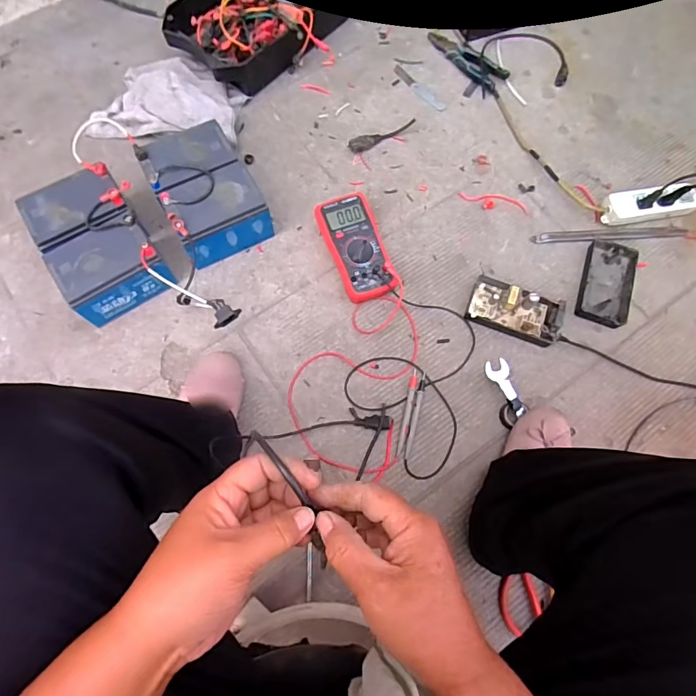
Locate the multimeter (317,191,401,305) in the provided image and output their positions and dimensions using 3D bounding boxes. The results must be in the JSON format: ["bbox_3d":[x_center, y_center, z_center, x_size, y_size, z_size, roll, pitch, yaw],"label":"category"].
[{"bbox_3d":[0.015,-0.173,0.797,0.094,0.053,0.191,-20,73,-7],"label":"multimeter"}]

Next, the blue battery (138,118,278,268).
[{"bbox_3d":[-0.244,-0.266,0.793,0.149,0.105,0.206,-29,75,-10],"label":"blue battery"}]

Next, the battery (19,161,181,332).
[{"bbox_3d":[-0.411,-0.170,0.758,0.154,0.101,0.220,-31,75,-11],"label":"battery"}]

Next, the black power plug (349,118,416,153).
[{"bbox_3d":[0.070,-0.415,0.892,0.140,0.023,0.026,-20,74,-9],"label":"black power plug"}]

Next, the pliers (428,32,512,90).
[{"bbox_3d":[0.246,-0.611,0.960,0.064,0.020,0.189,-42,78,-14],"label":"pliers"}]

